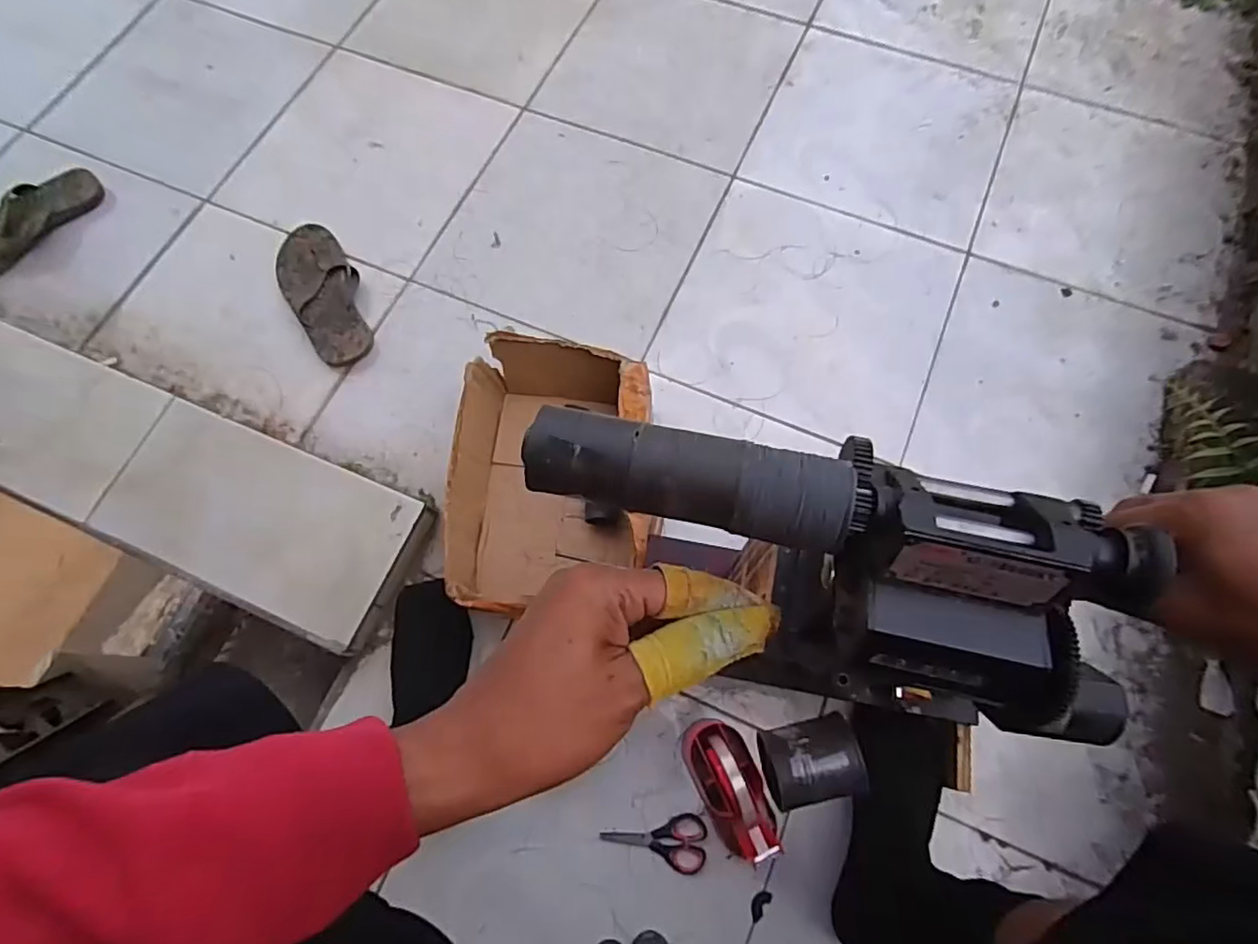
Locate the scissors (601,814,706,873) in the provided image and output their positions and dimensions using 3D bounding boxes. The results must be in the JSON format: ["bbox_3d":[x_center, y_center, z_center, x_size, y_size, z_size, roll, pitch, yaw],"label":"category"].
[{"bbox_3d":[0.030,0.435,0.725,0.122,0.005,0.060,2,73,1],"label":"scissors"}]

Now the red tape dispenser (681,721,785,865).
[{"bbox_3d":[0.112,0.354,0.698,0.059,0.097,0.142,-27,75,-8],"label":"red tape dispenser"}]

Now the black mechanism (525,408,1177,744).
[{"bbox_3d":[0.085,0.034,0.281,0.271,0.070,0.116,22,75,0],"label":"black mechanism"}]

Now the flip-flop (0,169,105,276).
[{"bbox_3d":[-0.970,-0.395,0.991,0.094,0.042,0.258,38,77,11],"label":"flip-flop"}]

